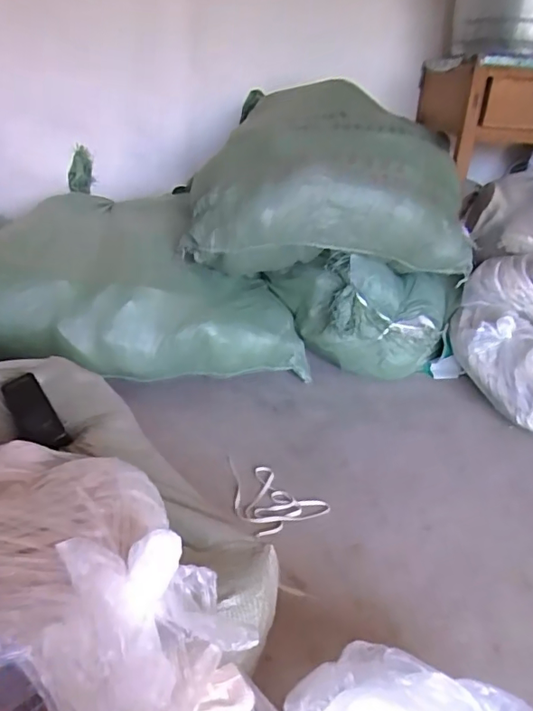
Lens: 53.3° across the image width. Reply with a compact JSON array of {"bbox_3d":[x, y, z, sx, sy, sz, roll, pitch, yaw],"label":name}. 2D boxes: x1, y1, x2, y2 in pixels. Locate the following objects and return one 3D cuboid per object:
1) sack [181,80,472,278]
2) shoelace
[{"bbox_3d":[0.168,-0.477,1.483,0.765,0.414,0.388,1,27,-4],"label":"sack"},{"bbox_3d":[0.003,0.268,1.060,0.167,0.011,0.206,-13,31,-28],"label":"shoelace"}]

